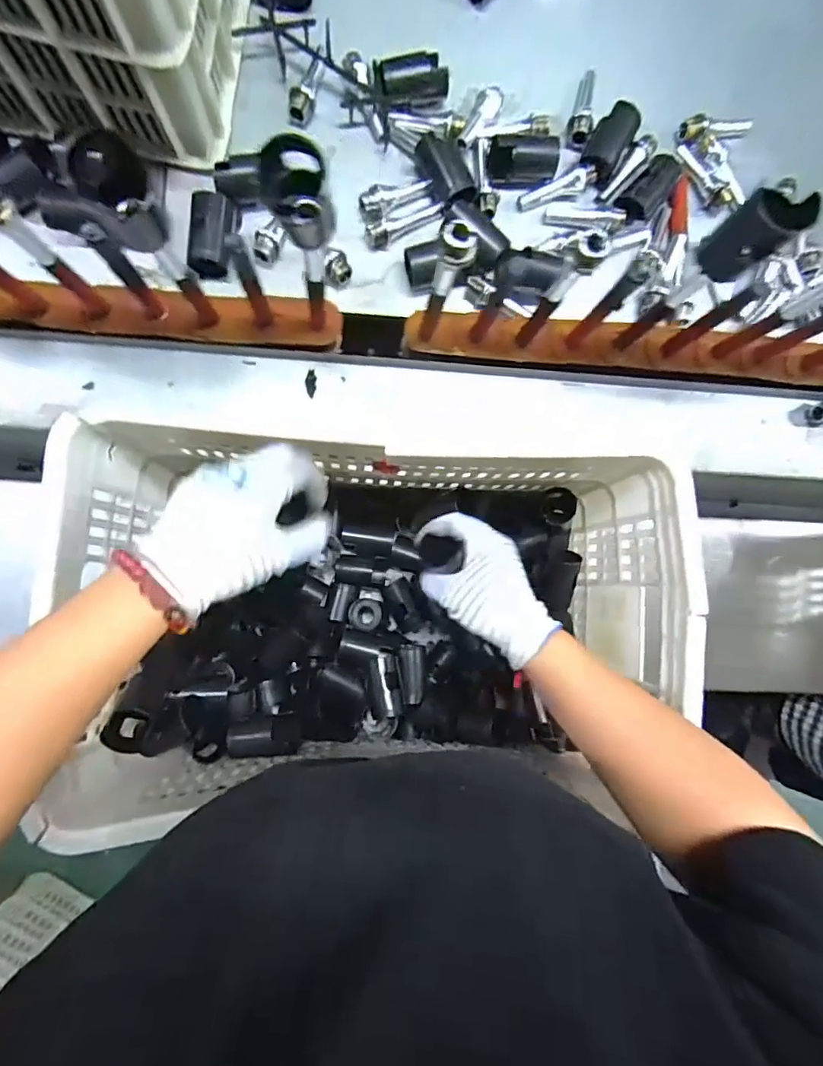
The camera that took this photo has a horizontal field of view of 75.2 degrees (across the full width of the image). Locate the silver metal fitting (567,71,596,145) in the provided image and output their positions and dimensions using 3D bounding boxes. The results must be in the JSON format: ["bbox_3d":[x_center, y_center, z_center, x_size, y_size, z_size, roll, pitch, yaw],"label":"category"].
[{"bbox_3d":[0.188,-0.461,0.576,0.024,0.026,0.078,17,86,-5],"label":"silver metal fitting"}]

